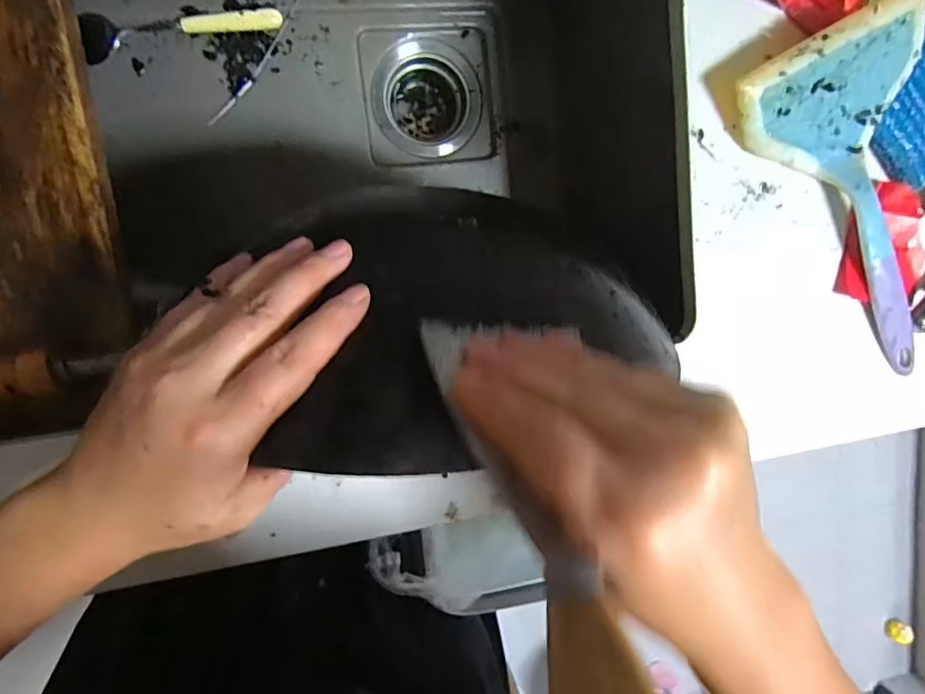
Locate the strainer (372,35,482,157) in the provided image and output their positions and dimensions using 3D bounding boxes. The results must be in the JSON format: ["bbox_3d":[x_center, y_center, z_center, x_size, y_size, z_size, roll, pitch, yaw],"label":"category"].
[{"bbox_3d":[-0.036,-0.248,0.536,0.105,0.063,0.106,8,96,-12],"label":"strainer"}]

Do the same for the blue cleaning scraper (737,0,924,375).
[{"bbox_3d":[0.270,-0.088,0.339,0.108,0.040,0.234,-31,102,-6],"label":"blue cleaning scraper"}]

